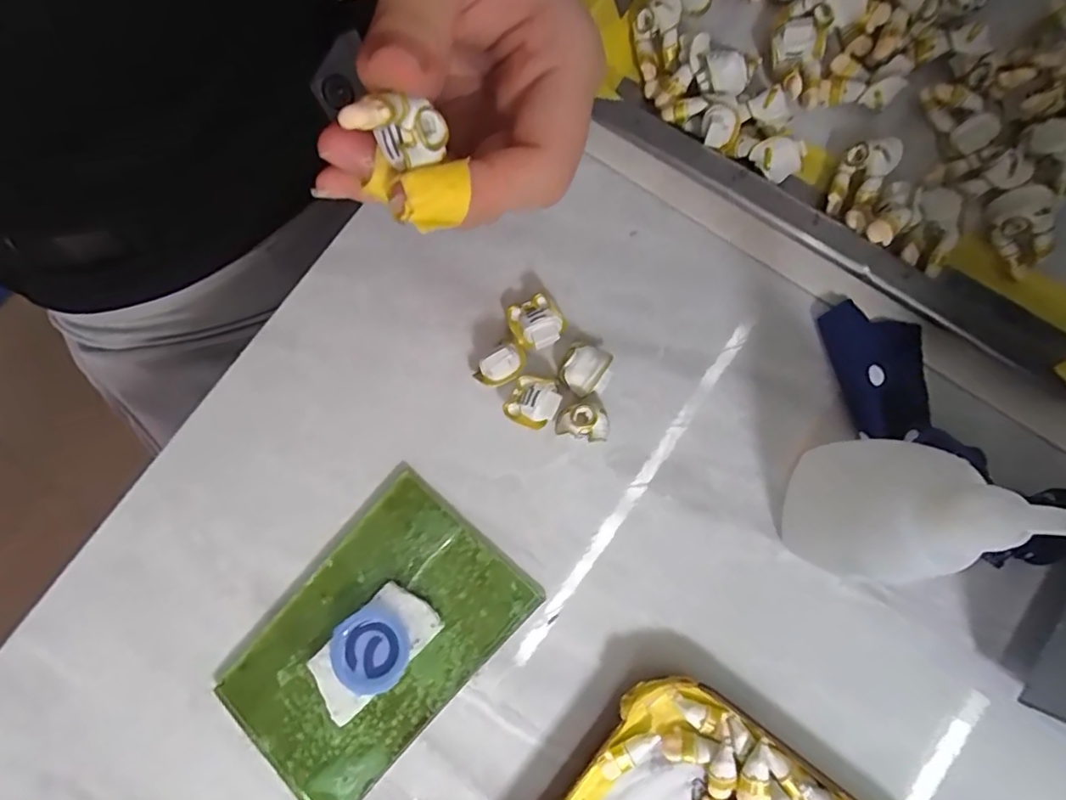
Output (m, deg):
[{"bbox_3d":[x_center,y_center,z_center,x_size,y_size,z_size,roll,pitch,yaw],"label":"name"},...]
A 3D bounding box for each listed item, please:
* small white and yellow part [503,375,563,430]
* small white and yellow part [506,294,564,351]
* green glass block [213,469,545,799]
[{"bbox_3d":[0.001,0.001,0.208,0.018,0.015,0.019,29,82,6],"label":"small white and yellow part"},{"bbox_3d":[0.001,-0.029,0.212,0.019,0.012,0.019,-18,80,-2],"label":"small white and yellow part"},{"bbox_3d":[-0.057,0.086,0.197,0.066,0.008,0.102,41,83,8],"label":"green glass block"}]

